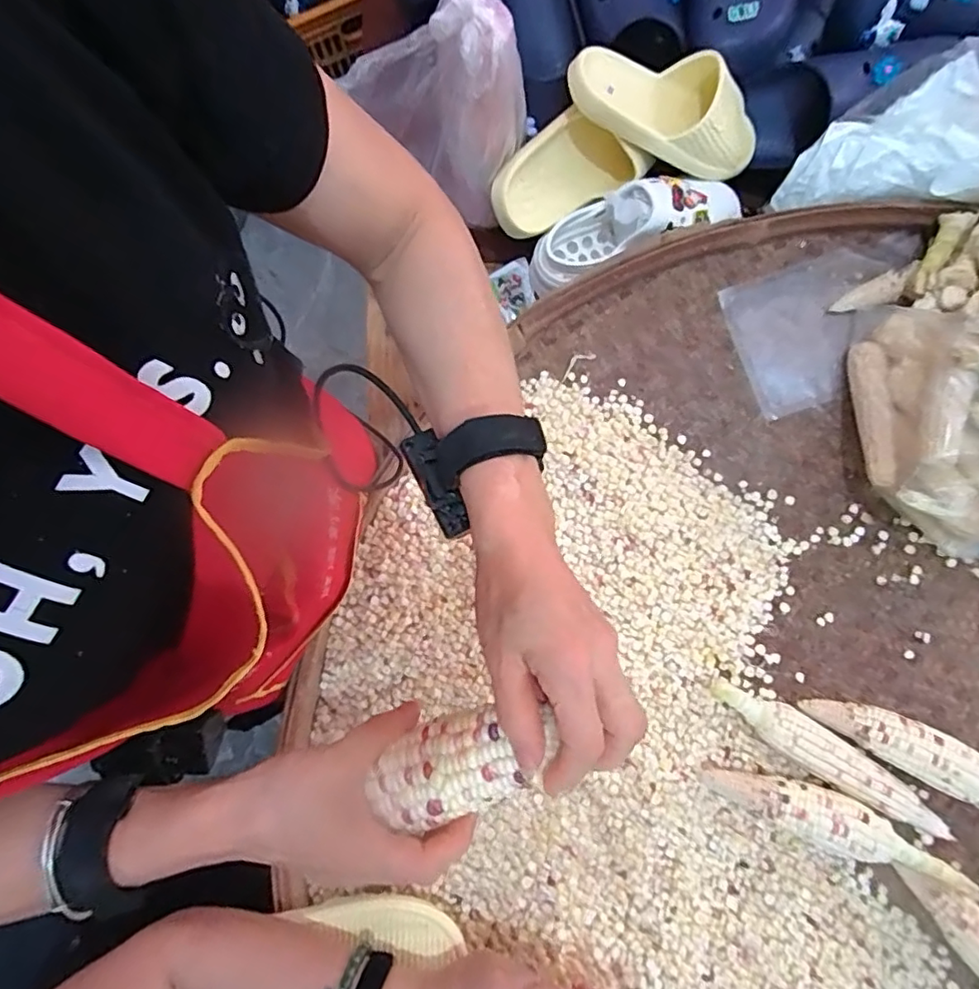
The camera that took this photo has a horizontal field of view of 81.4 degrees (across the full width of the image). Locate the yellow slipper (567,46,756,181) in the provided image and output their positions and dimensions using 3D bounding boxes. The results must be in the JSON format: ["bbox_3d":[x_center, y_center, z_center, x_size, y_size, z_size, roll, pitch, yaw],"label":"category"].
[{"bbox_3d":[0.198,-0.420,0.614,0.237,0.060,0.094,5,79,-18],"label":"yellow slipper"}]

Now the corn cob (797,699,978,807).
[{"bbox_3d":[0.424,0.253,0.551,0.242,0.050,0.050,26,80,7],"label":"corn cob"}]

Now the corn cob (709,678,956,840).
[{"bbox_3d":[0.330,0.256,0.555,0.246,0.035,0.044,32,80,8],"label":"corn cob"}]

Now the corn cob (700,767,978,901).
[{"bbox_3d":[0.330,0.312,0.538,0.257,0.046,0.052,23,79,6],"label":"corn cob"}]

